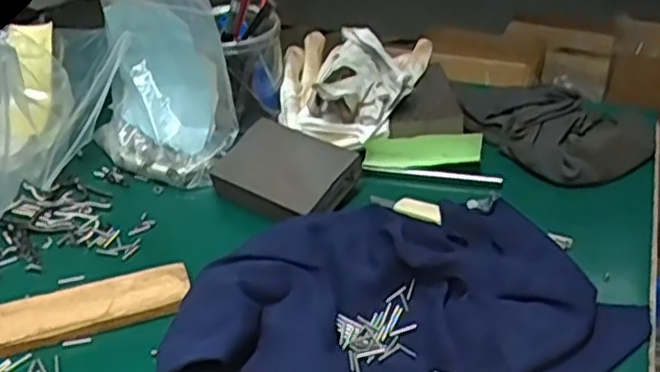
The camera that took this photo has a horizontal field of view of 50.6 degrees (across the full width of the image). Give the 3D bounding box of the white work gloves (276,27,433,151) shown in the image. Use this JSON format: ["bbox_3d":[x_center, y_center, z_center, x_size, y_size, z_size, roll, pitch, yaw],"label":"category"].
[{"bbox_3d":[0.022,-0.103,0.624,0.132,0.047,0.152,3,36,7],"label":"white work gloves"}]

